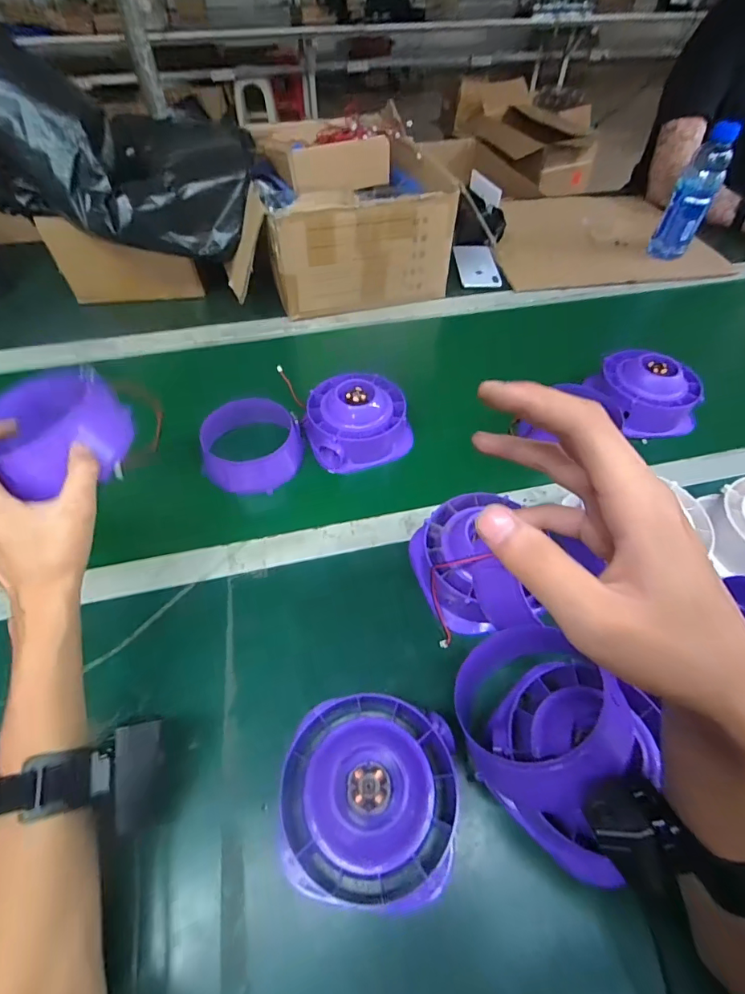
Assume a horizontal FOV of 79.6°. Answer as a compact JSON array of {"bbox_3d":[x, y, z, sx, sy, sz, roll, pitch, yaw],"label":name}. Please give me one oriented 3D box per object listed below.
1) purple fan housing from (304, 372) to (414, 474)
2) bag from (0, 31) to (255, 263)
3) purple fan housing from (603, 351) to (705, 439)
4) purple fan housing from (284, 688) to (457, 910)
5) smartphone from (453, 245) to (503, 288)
[{"bbox_3d":[-0.022,-0.108,0.600,0.134,0.076,0.125,-15,54,-12],"label":"purple fan housing"},{"bbox_3d":[-0.377,-0.454,0.651,0.365,0.196,0.184,7,50,-22],"label":"bag"},{"bbox_3d":[0.389,-0.147,0.625,0.129,0.066,0.122,19,55,14],"label":"purple fan housing"},{"bbox_3d":[-0.002,0.224,0.339,0.124,0.069,0.125,0,53,0],"label":"purple fan housing"},{"bbox_3d":[0.203,-0.454,0.874,0.076,0.008,0.135,-4,58,-1],"label":"smartphone"}]

